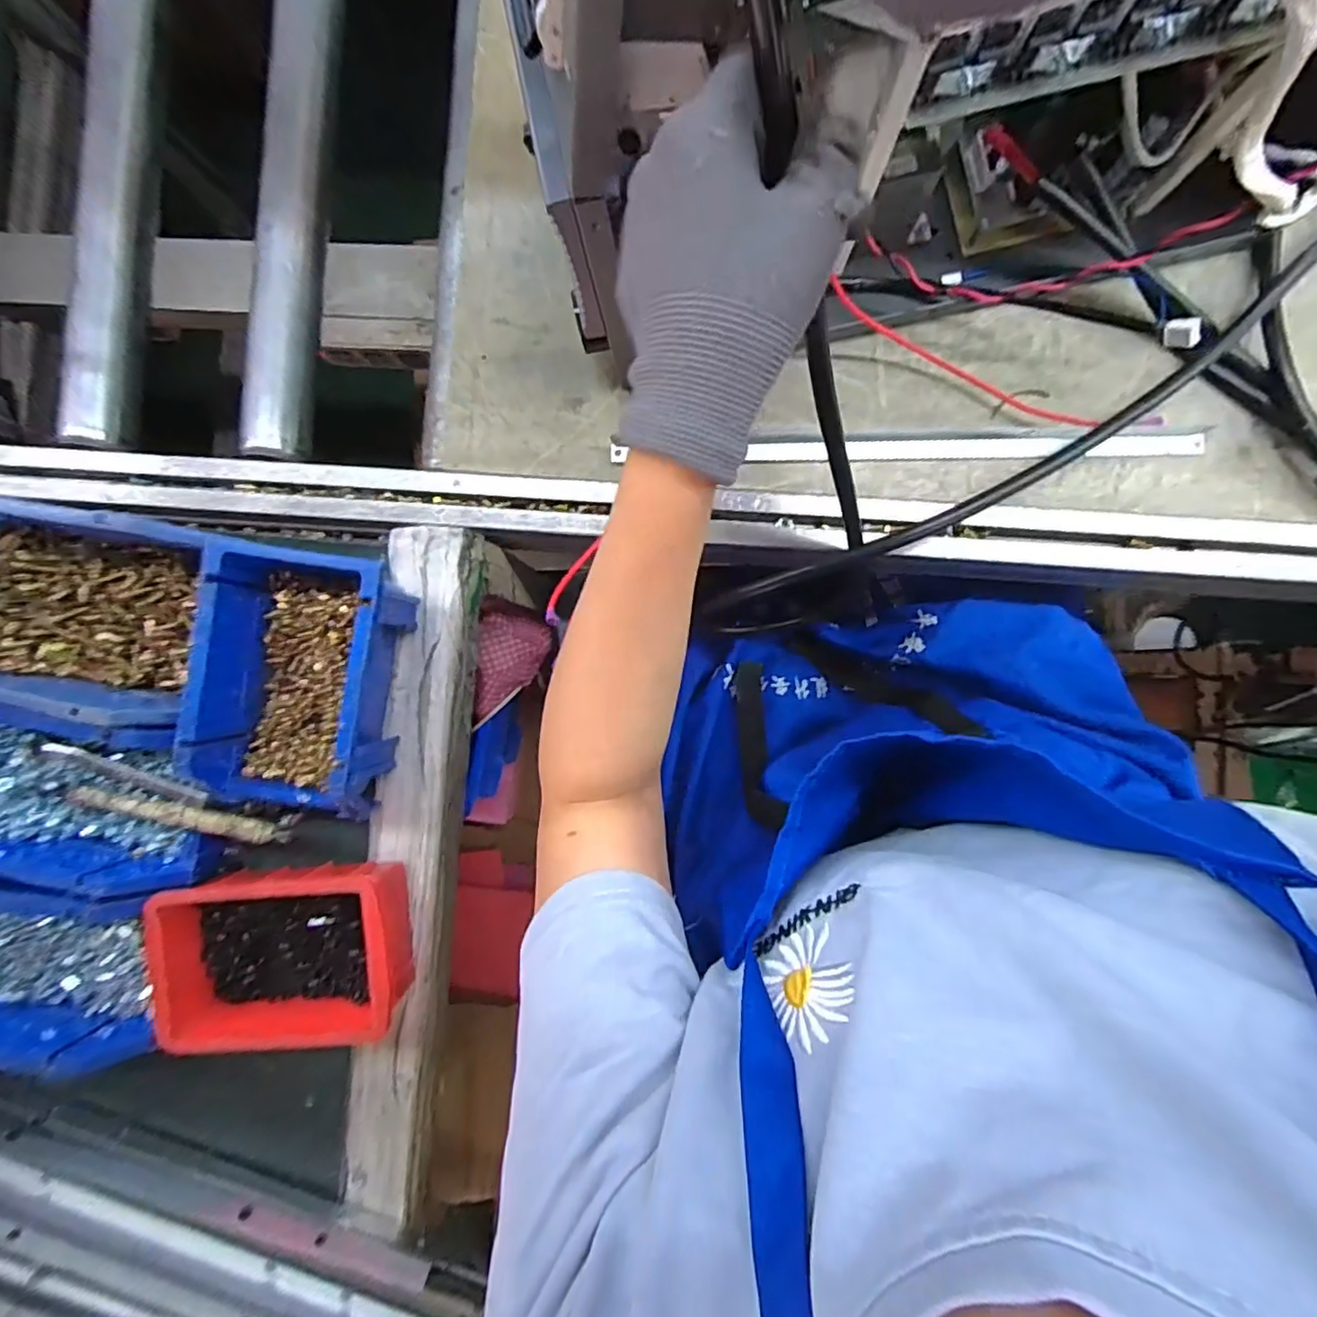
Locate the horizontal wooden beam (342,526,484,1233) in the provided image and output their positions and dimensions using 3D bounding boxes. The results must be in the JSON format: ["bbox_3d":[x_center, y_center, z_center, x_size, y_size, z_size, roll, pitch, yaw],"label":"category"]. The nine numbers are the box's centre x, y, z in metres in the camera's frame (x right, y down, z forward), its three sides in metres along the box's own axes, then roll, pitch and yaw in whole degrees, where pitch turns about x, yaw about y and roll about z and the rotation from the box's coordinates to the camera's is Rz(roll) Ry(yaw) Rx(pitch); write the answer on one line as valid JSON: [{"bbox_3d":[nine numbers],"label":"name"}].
[{"bbox_3d":[-0.169,0.123,0.431,0.061,0.035,0.428,4,89,3],"label":"horizontal wooden beam"}]

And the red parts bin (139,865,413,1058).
[{"bbox_3d":[-0.238,0.189,0.393,0.155,0.058,0.106,-10,88,2],"label":"red parts bin"}]

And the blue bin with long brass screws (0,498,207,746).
[{"bbox_3d":[-0.368,-0.029,0.381,0.171,0.069,0.124,10,89,3],"label":"blue bin with long brass screws"}]

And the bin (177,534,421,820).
[{"bbox_3d":[-0.221,0.016,0.383,0.105,0.072,0.157,8,89,3],"label":"bin"}]

